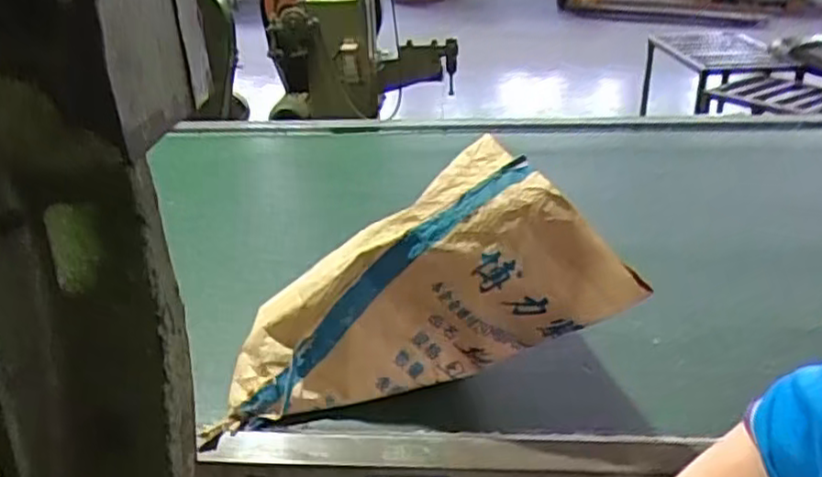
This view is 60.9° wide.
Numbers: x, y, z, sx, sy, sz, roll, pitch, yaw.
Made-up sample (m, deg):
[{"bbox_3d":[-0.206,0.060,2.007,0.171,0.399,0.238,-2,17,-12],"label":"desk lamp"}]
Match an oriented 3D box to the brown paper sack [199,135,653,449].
[{"bbox_3d":[0.017,0.073,0.822,0.439,0.197,0.204,-26,25,12],"label":"brown paper sack"}]

